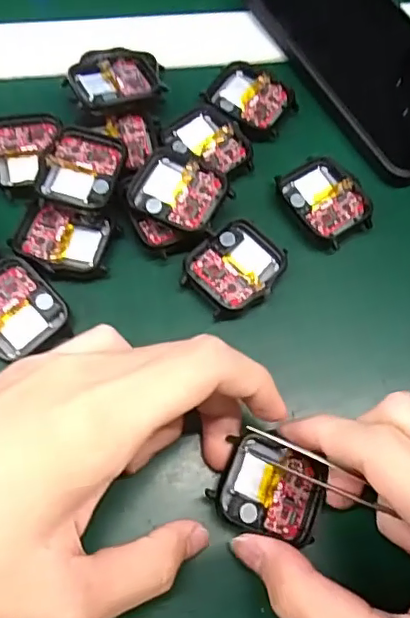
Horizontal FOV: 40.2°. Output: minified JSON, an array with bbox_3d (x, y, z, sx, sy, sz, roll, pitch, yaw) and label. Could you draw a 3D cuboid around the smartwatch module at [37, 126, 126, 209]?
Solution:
[{"bbox_3d":[-0.059,-0.067,0.274,0.035,0.010,0.041,15,67,2],"label":"smartwatch module"}]

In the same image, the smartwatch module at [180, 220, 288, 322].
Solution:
[{"bbox_3d":[0.014,-0.019,0.269,0.046,0.013,0.040,-33,73,-16],"label":"smartwatch module"}]

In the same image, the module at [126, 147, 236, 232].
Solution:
[{"bbox_3d":[-0.012,-0.056,0.273,0.046,0.012,0.036,22,67,6],"label":"module"}]

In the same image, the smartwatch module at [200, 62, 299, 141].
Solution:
[{"bbox_3d":[0.025,-0.115,0.308,0.045,0.008,0.037,32,68,10],"label":"smartwatch module"}]

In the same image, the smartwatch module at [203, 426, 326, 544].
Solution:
[{"bbox_3d":[0.027,0.072,0.229,0.043,0.010,0.038,15,70,3],"label":"smartwatch module"}]

